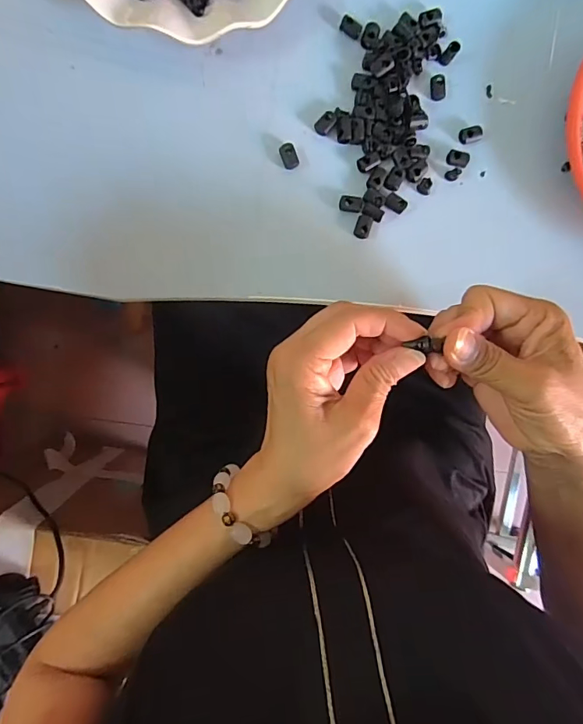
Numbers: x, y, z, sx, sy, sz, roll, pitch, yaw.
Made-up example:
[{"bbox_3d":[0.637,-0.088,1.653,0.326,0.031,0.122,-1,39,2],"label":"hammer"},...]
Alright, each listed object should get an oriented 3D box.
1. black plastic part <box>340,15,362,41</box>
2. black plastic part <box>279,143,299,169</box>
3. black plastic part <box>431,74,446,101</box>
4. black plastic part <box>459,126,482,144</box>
[{"bbox_3d":[0.041,-0.232,0.310,0.015,0.004,0.010,28,87,-6],"label":"black plastic part"},{"bbox_3d":[-0.002,-0.141,0.305,0.011,0.004,0.017,-24,93,-6],"label":"black plastic part"},{"bbox_3d":[0.105,-0.197,0.322,0.010,0.004,0.016,-6,91,-6],"label":"black plastic part"},{"bbox_3d":[0.130,-0.166,0.326,0.016,0.006,0.012,-13,92,-6],"label":"black plastic part"}]

